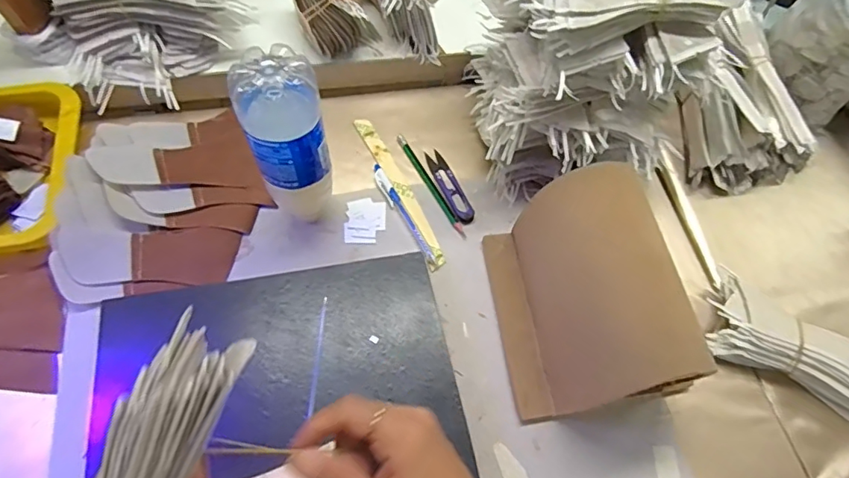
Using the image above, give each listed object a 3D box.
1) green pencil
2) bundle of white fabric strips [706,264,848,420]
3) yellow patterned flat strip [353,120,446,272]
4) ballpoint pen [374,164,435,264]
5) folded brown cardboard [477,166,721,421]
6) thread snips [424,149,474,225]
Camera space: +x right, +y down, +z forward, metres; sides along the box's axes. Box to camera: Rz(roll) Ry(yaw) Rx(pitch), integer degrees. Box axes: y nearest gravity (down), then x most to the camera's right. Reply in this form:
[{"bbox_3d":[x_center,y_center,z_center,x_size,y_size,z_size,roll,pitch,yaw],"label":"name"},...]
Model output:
[{"bbox_3d":[0.006,-0.061,0.572,0.009,0.004,0.148,-25,67,-14],"label":"green pencil"},{"bbox_3d":[0.373,0.105,0.494,0.164,0.043,0.088,23,64,9],"label":"bundle of white fabric strips"},{"bbox_3d":[-0.028,-0.057,0.568,0.020,0.006,0.204,-23,66,-13],"label":"yellow patterned flat strip"},{"bbox_3d":[-0.024,-0.028,0.552,0.014,0.006,0.130,-26,67,-15],"label":"ballpoint pen"},{"bbox_3d":[0.151,0.043,0.453,0.149,0.140,0.180,-7,63,-6],"label":"folded brown cardboard"},{"bbox_3d":[0.028,-0.058,0.573,0.024,0.009,0.098,-18,65,-12],"label":"thread snips"}]

